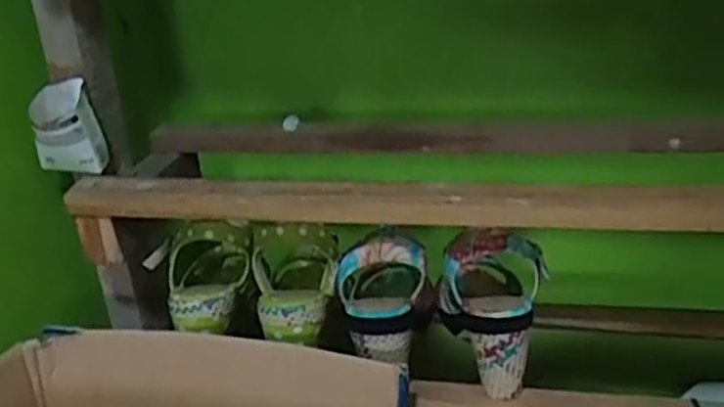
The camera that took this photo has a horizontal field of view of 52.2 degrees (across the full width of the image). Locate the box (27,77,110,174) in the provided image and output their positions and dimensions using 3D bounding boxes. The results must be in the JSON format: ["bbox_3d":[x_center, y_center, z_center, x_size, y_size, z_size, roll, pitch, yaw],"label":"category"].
[{"bbox_3d":[-0.266,-0.066,0.666,0.057,0.079,0.038,-9,22,-14],"label":"box"}]

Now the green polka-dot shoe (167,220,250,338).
[{"bbox_3d":[-0.155,0.061,0.764,0.081,0.100,0.207,-5,6,-9],"label":"green polka-dot shoe"}]

